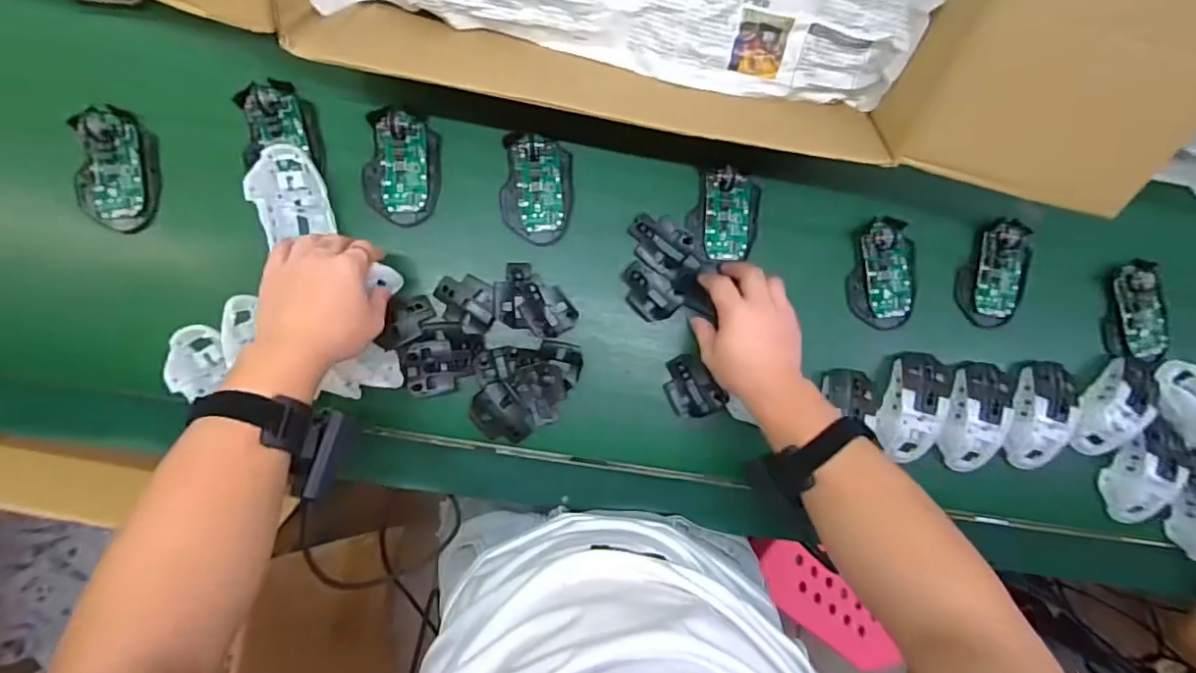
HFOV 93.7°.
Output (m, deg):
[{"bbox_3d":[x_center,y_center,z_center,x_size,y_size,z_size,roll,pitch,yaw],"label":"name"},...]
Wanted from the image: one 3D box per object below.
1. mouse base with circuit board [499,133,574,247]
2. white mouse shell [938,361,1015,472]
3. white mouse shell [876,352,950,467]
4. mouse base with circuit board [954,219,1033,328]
[{"bbox_3d":[-0.062,-0.150,0.570,0.071,0.018,0.107,5,91,-4],"label":"mouse base with circuit board"},{"bbox_3d":[0.395,0.084,0.590,0.072,0.035,0.114,18,90,-4],"label":"white mouse shell"},{"bbox_3d":[0.336,0.076,0.588,0.066,0.029,0.111,15,90,-4],"label":"white mouse shell"},{"bbox_3d":[0.430,-0.068,0.611,0.068,0.034,0.111,2,91,-4],"label":"mouse base with circuit board"}]

